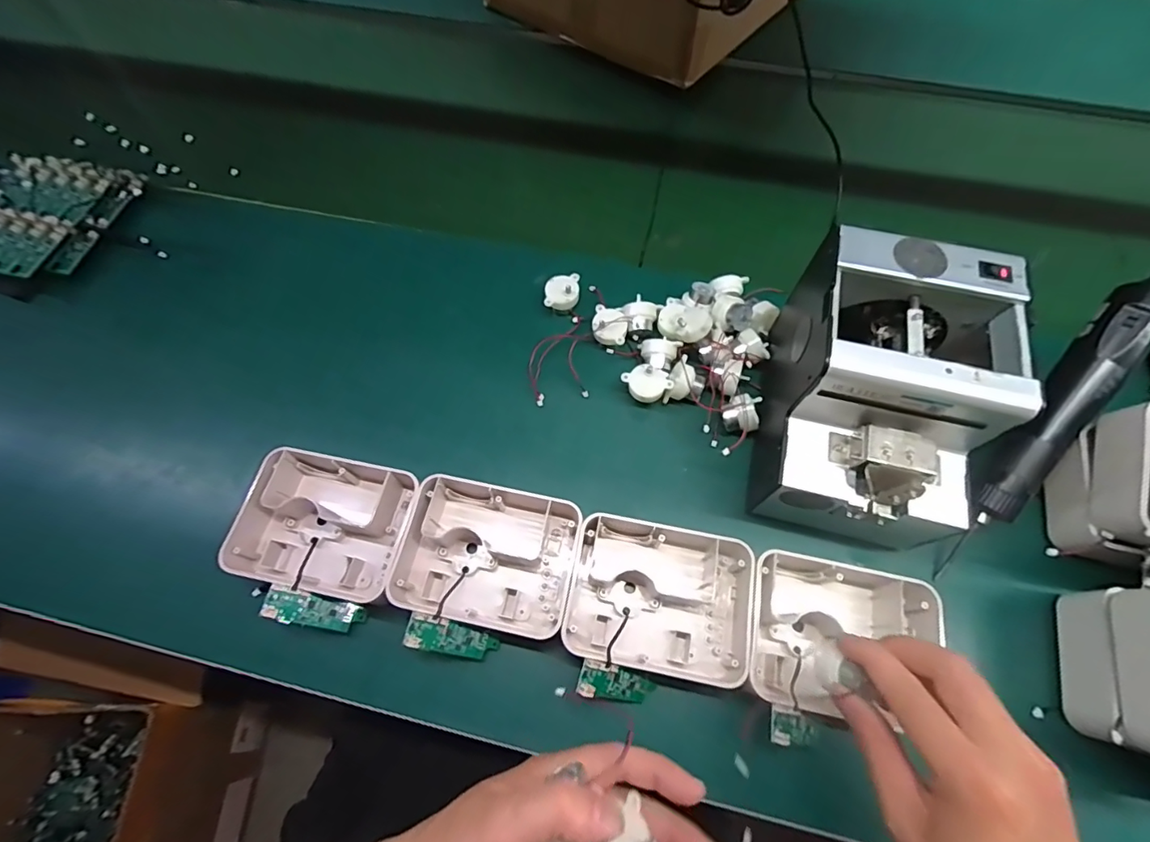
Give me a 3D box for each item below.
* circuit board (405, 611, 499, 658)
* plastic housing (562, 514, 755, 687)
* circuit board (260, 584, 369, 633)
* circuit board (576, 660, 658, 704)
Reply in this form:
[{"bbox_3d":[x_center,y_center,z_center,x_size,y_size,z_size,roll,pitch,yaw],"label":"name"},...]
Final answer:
[{"bbox_3d":[-0.085,0.156,0.360,0.071,0.009,0.021,28,59,-28],"label":"circuit board"},{"bbox_3d":[0.062,0.129,0.375,0.130,0.044,0.104,12,63,3],"label":"plastic housing"},{"bbox_3d":[-0.189,0.140,0.372,0.072,0.010,0.022,29,58,-33],"label":"circuit board"},{"bbox_3d":[0.031,0.181,0.349,0.066,0.010,0.021,27,59,-31],"label":"circuit board"}]

